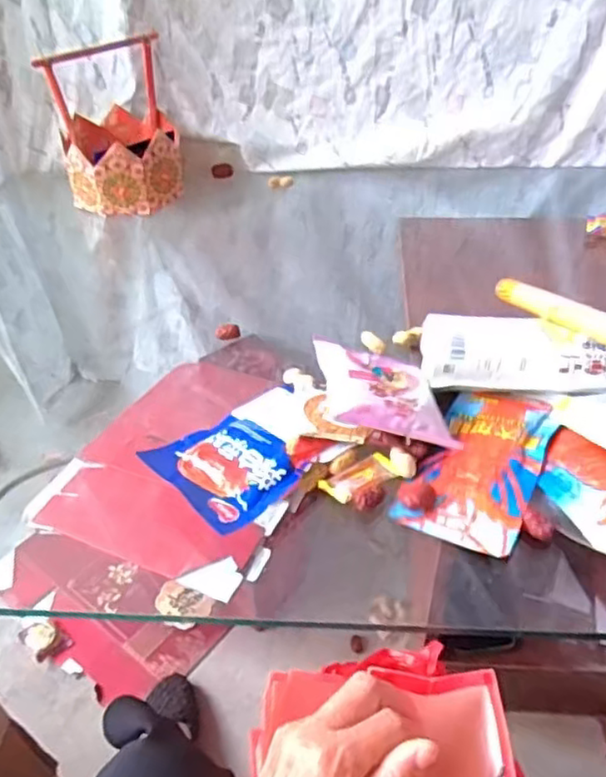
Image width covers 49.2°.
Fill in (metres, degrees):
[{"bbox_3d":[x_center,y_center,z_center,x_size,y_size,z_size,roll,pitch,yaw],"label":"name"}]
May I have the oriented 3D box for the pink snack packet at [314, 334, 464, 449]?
[{"bbox_3d":[0.073,-0.001,0.595,0.120,0.026,0.120,13,31,-23],"label":"pink snack packet"}]

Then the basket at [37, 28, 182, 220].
[{"bbox_3d":[-0.268,-0.377,0.955,0.157,0.199,0.169,-13,41,-10],"label":"basket"}]

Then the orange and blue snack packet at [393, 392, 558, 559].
[{"bbox_3d":[0.154,0.059,0.564,0.093,0.019,0.178,18,45,24],"label":"orange and blue snack packet"}]

